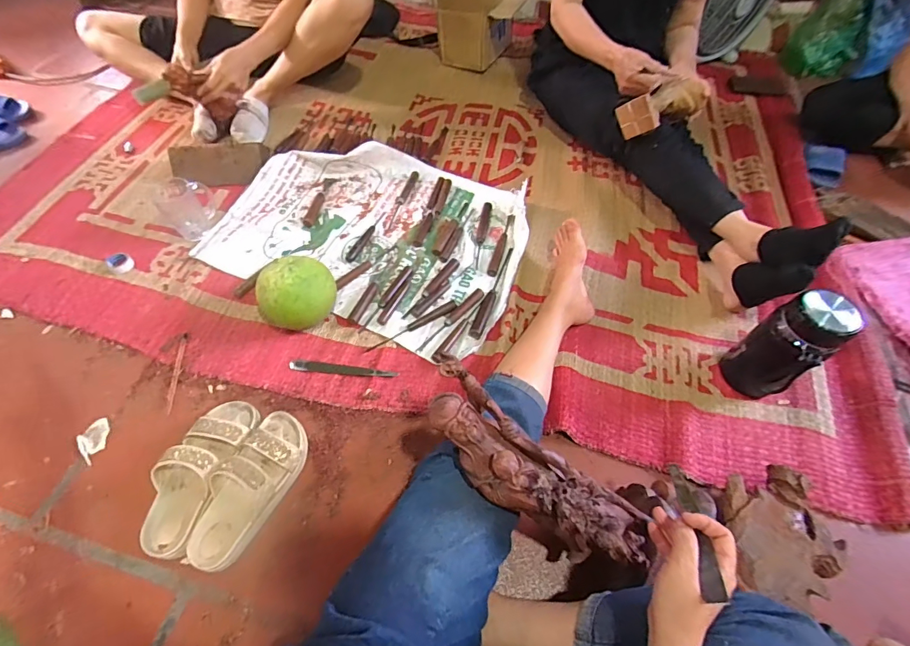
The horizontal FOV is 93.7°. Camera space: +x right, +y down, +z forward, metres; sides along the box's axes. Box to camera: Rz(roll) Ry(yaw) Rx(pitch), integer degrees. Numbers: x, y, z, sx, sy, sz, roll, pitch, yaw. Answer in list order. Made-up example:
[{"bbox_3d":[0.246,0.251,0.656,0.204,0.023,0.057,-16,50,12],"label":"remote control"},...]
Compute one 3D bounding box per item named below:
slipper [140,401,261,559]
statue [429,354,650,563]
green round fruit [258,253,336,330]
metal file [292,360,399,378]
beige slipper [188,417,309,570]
[{"bbox_3d":[-0.388,0.222,0.645,0.088,0.076,0.231,16,59,7],"label":"slipper"},{"bbox_3d":[0.089,0.188,0.524,0.333,0.078,0.094,42,63,-3],"label":"statue"},{"bbox_3d":[-0.288,-0.047,0.788,0.105,0.125,0.125,27,59,14],"label":"green round fruit"},{"bbox_3d":[-0.205,0.085,0.782,0.197,0.004,0.020,6,58,1],"label":"metal file"},{"bbox_3d":[-0.304,0.243,0.637,0.094,0.067,0.228,17,59,8],"label":"beige slipper"}]

